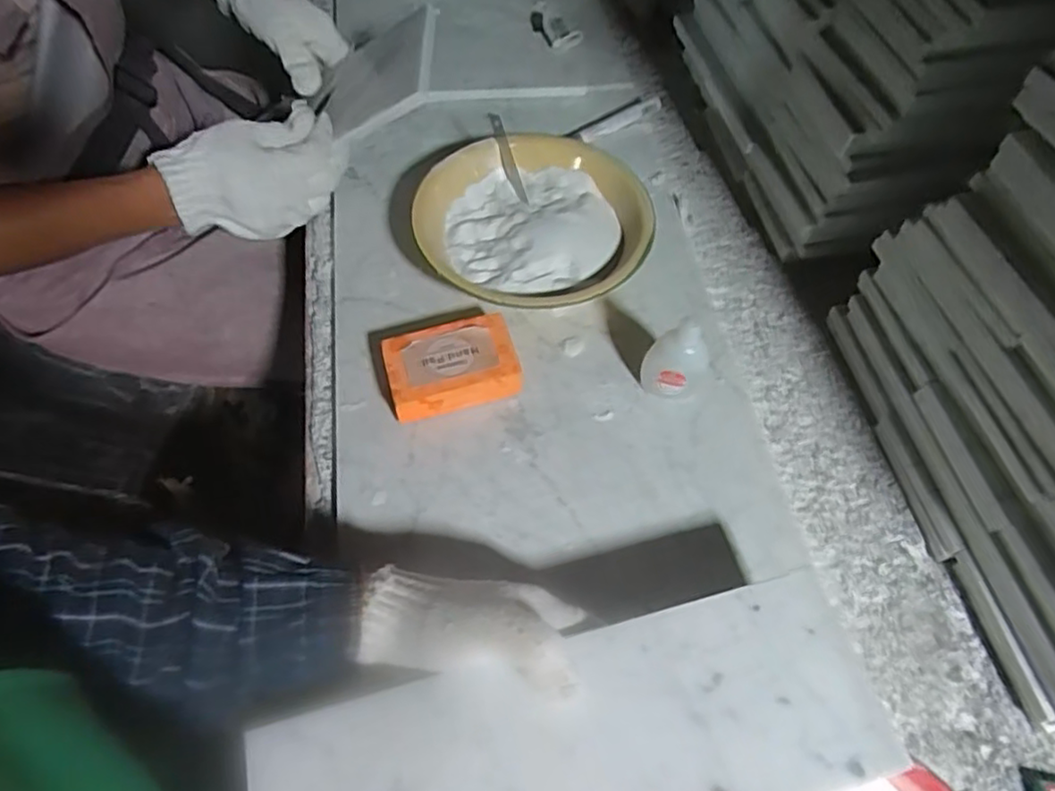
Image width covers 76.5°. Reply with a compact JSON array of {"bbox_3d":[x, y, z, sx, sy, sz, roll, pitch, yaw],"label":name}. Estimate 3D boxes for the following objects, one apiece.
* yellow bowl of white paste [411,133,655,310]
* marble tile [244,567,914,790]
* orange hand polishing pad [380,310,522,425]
[{"bbox_3d":[0.004,-0.133,0.548,0.183,0.051,0.183,1,58,-1],"label":"yellow bowl of white paste"},{"bbox_3d":[0.026,0.170,0.321,0.298,0.009,0.100,-13,59,-10],"label":"marble tile"},{"bbox_3d":[-0.055,-0.020,0.486,0.090,0.035,0.056,-13,59,-9],"label":"orange hand polishing pad"}]

